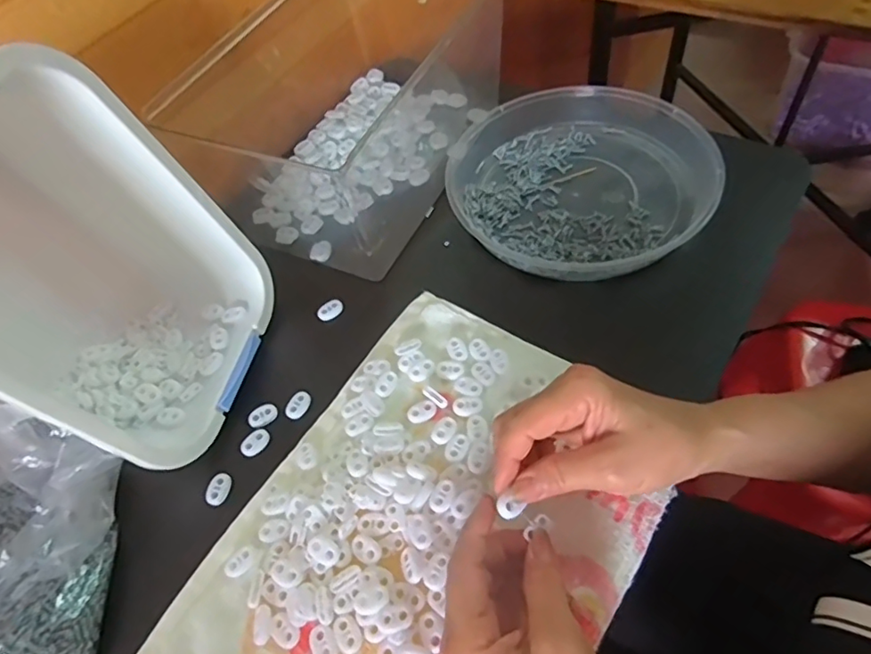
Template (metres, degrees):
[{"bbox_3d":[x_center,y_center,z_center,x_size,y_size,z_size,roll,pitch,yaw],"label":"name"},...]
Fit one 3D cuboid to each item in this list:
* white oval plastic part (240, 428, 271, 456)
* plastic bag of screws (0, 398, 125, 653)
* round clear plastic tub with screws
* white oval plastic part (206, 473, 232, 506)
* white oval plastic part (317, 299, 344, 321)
[{"bbox_3d":[-0.138,0.089,0.425,0.015,0.007,0.023,27,65,25],"label":"white oval plastic part"},{"bbox_3d":[-0.273,0.136,0.349,0.119,0.096,0.145,5,58,10],"label":"plastic bag of screws"},{"bbox_3d":[0.128,-0.143,0.515,0.230,0.048,0.216,-5,56,7],"label":"round clear plastic tub with screws"},{"bbox_3d":[-0.160,0.120,0.409,0.015,0.008,0.023,13,60,18],"label":"white oval plastic part"},{"bbox_3d":[-0.093,-0.015,0.486,0.024,0.008,0.015,-29,57,-9],"label":"white oval plastic part"}]

